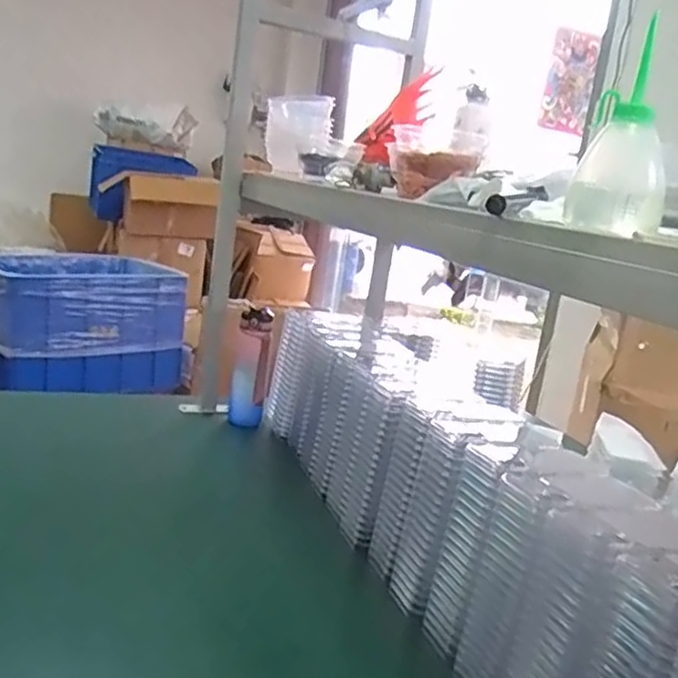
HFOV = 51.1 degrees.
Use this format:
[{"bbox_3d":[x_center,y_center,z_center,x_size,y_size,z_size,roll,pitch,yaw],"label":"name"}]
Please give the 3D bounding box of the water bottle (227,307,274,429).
[{"bbox_3d":[-0.166,0.053,1.342,0.068,0.213,0.061,6,12,-7],"label":"water bottle"}]

